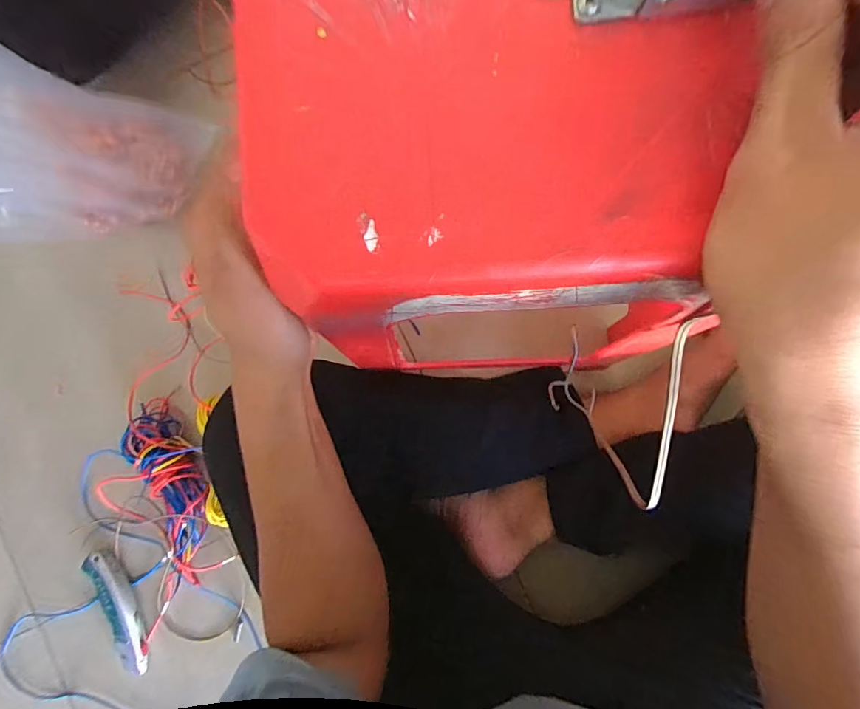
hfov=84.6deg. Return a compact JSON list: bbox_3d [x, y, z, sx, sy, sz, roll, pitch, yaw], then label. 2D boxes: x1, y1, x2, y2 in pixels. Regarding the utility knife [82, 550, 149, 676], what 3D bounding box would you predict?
[{"bbox_3d":[-0.394,0.328,0.599,0.037,0.026,0.162,-18,87,2],"label":"utility knife"}]

